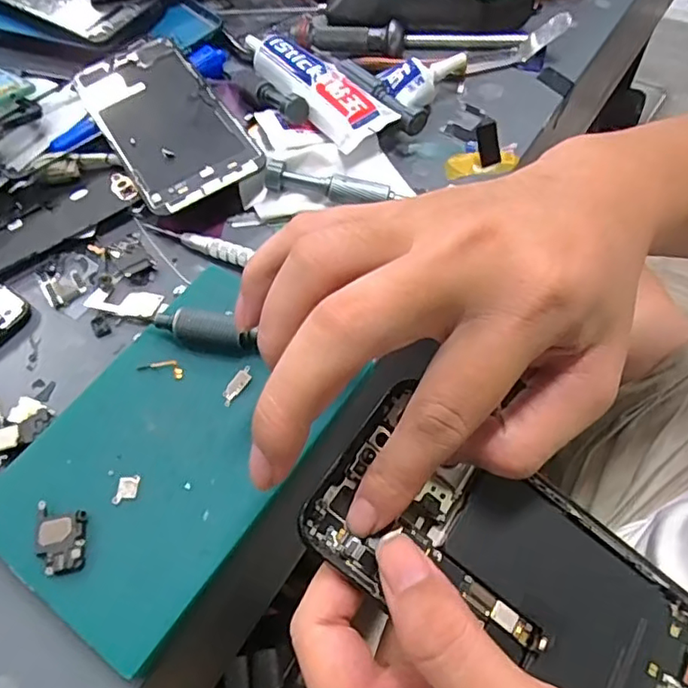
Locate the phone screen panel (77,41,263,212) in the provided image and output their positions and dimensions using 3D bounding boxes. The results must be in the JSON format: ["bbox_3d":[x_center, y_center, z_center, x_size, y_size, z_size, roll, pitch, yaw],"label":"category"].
[{"bbox_3d":[-0.116,-0.145,0.371,0.074,0.008,0.154,-30,61,-14],"label":"phone screen panel"}]

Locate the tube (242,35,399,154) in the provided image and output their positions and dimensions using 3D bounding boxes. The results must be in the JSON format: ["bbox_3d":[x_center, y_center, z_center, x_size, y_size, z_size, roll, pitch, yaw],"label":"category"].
[{"bbox_3d":[-0.023,-0.177,0.384,0.041,0.020,0.134,-34,62,-16],"label":"tube"}]

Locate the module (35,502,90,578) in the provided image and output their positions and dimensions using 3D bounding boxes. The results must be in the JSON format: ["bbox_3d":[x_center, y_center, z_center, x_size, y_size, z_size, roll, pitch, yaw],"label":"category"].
[{"bbox_3d":[-0.118,0.080,0.243,0.020,0.004,0.031,-10,59,-2],"label":"module"}]

